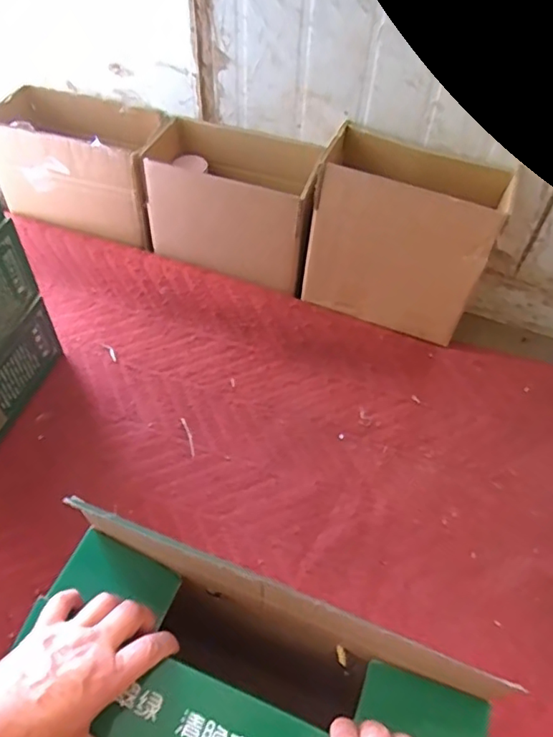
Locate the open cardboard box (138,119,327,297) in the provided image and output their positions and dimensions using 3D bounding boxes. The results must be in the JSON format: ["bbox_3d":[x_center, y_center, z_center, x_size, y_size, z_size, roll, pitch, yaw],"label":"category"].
[{"bbox_3d":[-0.070,-0.286,0.987,0.284,0.176,0.164,17,53,9],"label":"open cardboard box"}]

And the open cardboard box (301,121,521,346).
[{"bbox_3d":[0.192,-0.207,0.893,0.259,0.238,0.153,17,53,9],"label":"open cardboard box"}]

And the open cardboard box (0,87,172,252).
[{"bbox_3d":[-0.333,-0.355,0.993,0.282,0.168,0.164,13,53,6],"label":"open cardboard box"}]

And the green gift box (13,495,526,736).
[{"bbox_3d":[-0.030,0.324,0.532,0.349,0.299,0.164,19,53,10],"label":"green gift box"}]

